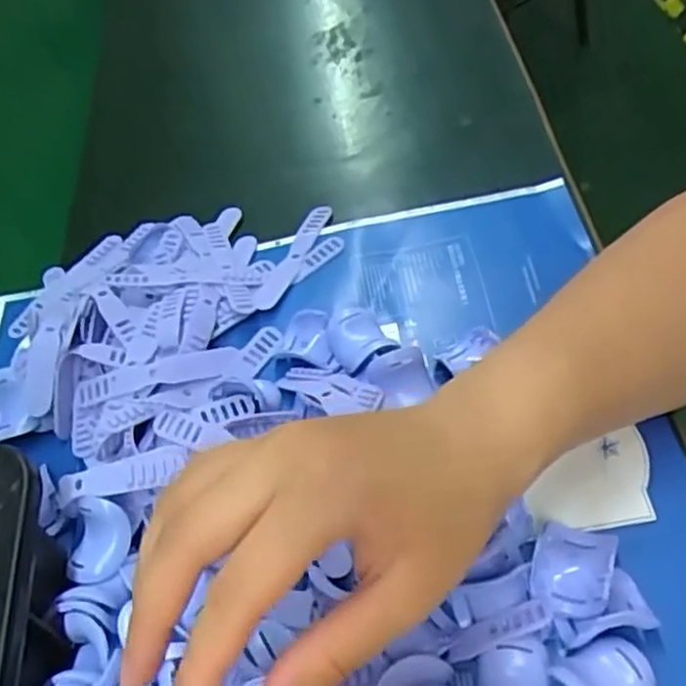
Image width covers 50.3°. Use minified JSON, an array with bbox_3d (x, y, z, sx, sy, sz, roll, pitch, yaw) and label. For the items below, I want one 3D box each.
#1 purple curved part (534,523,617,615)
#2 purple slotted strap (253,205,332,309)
[{"bbox_3d":[0.095,0.092,0.303,0.029,0.014,0.039,9,57,20],"label":"purple curved part"},{"bbox_3d":[-0.030,-0.052,0.445,0.017,0.008,0.088,13,58,22],"label":"purple slotted strap"}]

